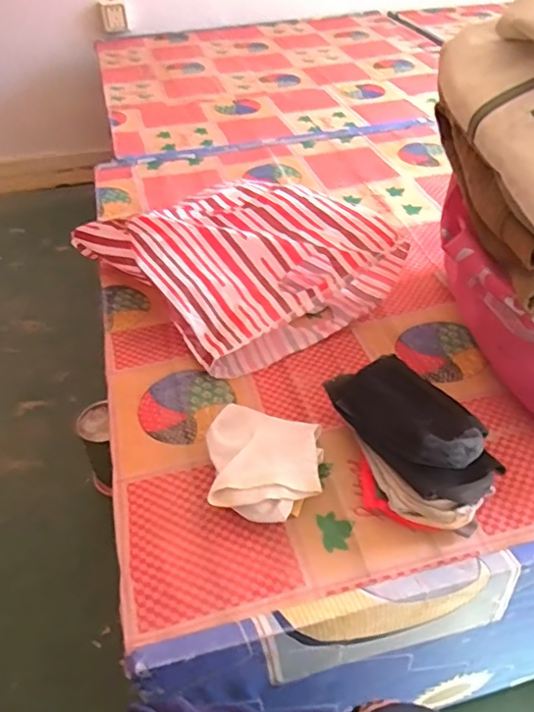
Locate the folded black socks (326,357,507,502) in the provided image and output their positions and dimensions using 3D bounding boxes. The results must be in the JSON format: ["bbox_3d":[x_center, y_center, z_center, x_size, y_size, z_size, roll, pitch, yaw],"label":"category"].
[{"bbox_3d":[0.137,0.057,0.534,0.091,0.054,0.175,-21,46,-18],"label":"folded black socks"}]

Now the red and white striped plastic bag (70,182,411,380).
[{"bbox_3d":[-0.049,-0.150,0.784,0.301,0.106,0.359,-28,48,-25],"label":"red and white striped plastic bag"}]

